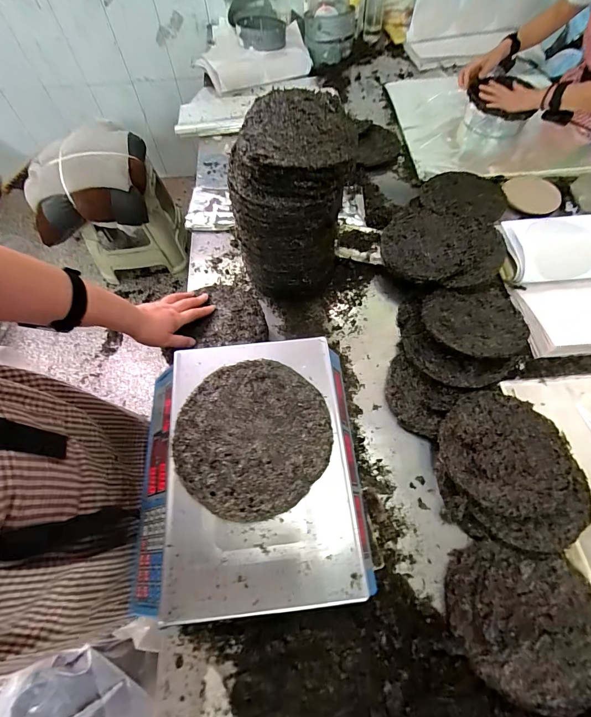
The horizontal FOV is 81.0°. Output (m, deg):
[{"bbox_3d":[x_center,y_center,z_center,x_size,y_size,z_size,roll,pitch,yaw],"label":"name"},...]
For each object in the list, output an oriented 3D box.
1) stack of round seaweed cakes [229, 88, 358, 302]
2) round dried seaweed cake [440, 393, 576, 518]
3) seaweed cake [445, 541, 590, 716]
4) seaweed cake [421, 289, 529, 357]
[{"bbox_3d":[-0.006,-0.288,0.680,0.199,0.317,0.203,21,65,12],"label":"stack of round seaweed cakes"},{"bbox_3d":[0.342,0.149,0.568,0.201,0.037,0.194,-1,62,1],"label":"round dried seaweed cake"},{"bbox_3d":[0.320,0.364,0.478,0.187,0.035,0.177,8,63,5],"label":"seaweed cake"},{"bbox_3d":[0.352,-0.072,0.680,0.188,0.011,0.174,5,50,3],"label":"seaweed cake"}]

